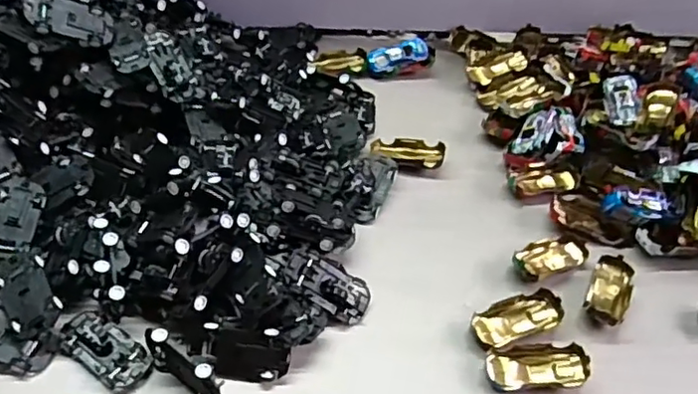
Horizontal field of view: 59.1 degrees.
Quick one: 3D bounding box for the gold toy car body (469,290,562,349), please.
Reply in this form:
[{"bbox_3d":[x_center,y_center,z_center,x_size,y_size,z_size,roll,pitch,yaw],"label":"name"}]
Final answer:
[{"bbox_3d":[0.116,0.086,0.429,0.064,0.019,0.029,-14,49,-18],"label":"gold toy car body"}]

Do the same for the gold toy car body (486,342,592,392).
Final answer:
[{"bbox_3d":[0.122,0.111,0.402,0.062,0.019,0.030,0,46,-6],"label":"gold toy car body"}]

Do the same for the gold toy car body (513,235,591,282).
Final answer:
[{"bbox_3d":[0.152,0.046,0.469,0.060,0.017,0.028,-16,50,-20],"label":"gold toy car body"}]

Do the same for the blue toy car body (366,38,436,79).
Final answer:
[{"bbox_3d":[0.053,-0.138,0.622,0.066,0.027,0.024,-14,49,-18],"label":"blue toy car body"}]

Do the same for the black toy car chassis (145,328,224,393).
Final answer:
[{"bbox_3d":[-0.101,0.104,0.377,0.060,0.032,0.013,31,51,23],"label":"black toy car chassis"}]

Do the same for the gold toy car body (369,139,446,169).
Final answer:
[{"bbox_3d":[0.051,-0.039,0.541,0.062,0.020,0.027,11,46,5],"label":"gold toy car body"}]

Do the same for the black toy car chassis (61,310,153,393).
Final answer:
[{"bbox_3d":[-0.155,0.097,0.394,0.065,0.007,0.031,28,50,20],"label":"black toy car chassis"}]

